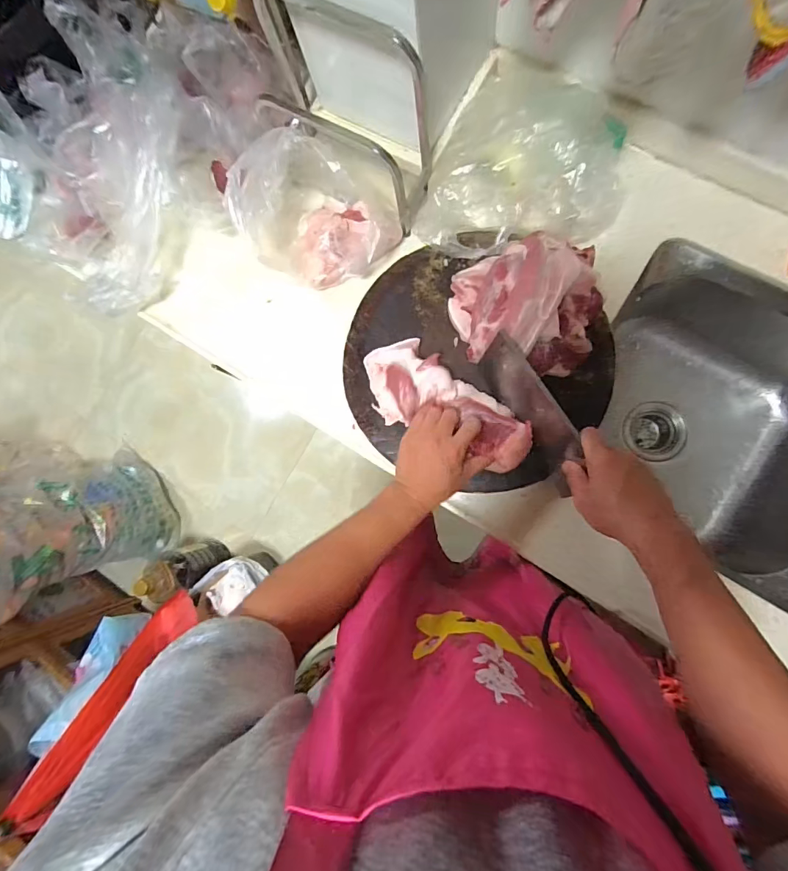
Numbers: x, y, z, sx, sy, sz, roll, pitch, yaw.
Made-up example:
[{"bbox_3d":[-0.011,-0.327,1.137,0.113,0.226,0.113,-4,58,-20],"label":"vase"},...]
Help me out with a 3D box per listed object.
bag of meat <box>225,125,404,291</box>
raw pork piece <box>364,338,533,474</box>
[{"bbox_3d":[-0.103,-0.313,0.594,0.203,0.151,0.166,15,87,9],"label":"bag of meat"},{"bbox_3d":[0.065,-0.042,0.556,0.239,0.060,0.103,30,89,11],"label":"raw pork piece"}]

